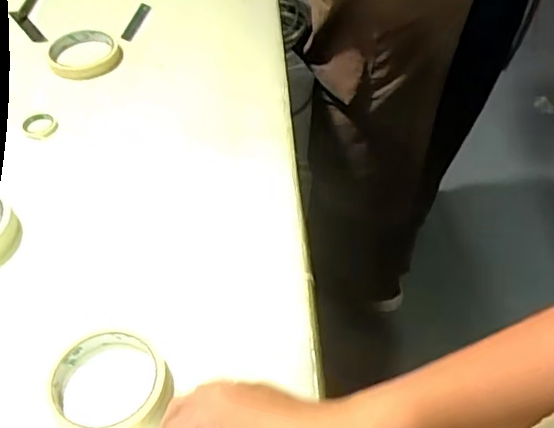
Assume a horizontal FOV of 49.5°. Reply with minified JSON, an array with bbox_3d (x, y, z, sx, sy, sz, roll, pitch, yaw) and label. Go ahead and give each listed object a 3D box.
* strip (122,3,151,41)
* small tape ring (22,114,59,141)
[{"bbox_3d":[-0.195,-0.271,0.840,0.022,0.005,0.099,9,51,10],"label":"strip"},{"bbox_3d":[-0.276,-0.100,0.695,0.036,0.015,0.035,-1,50,1],"label":"small tape ring"}]

